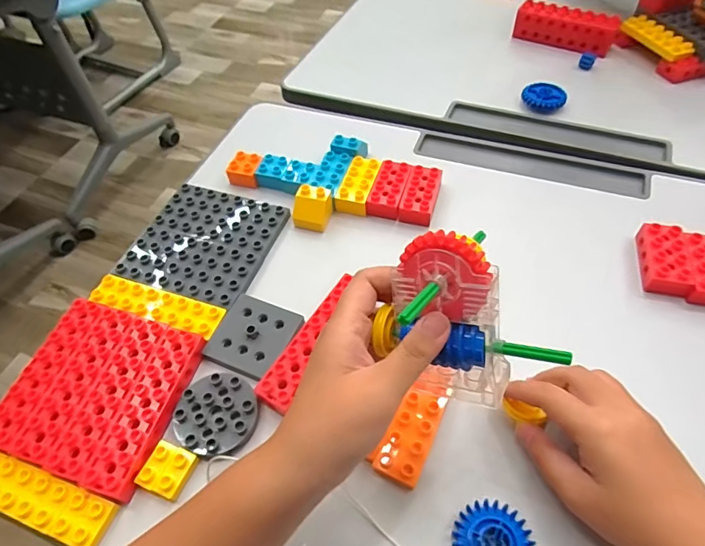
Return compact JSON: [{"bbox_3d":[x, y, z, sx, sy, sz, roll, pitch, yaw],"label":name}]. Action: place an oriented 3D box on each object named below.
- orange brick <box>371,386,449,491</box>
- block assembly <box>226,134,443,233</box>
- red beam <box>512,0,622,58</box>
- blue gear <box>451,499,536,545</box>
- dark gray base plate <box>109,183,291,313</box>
[{"bbox_3d":[0.043,0.115,0.339,0.031,0.012,0.067,20,57,17],"label":"orange brick"},{"bbox_3d":[-0.024,-0.097,0.490,0.220,0.028,0.107,8,55,10],"label":"block assembly"},{"bbox_3d":[0.283,-0.328,0.632,0.127,0.046,0.026,24,59,20],"label":"red beam"},{"bbox_3d":[0.088,0.168,0.293,0.047,0.008,0.046,-2,54,3],"label":"blue gear"},{"bbox_3d":[-0.146,-0.032,0.466,0.127,0.010,0.127,16,56,15],"label":"dark gray base plate"}]

